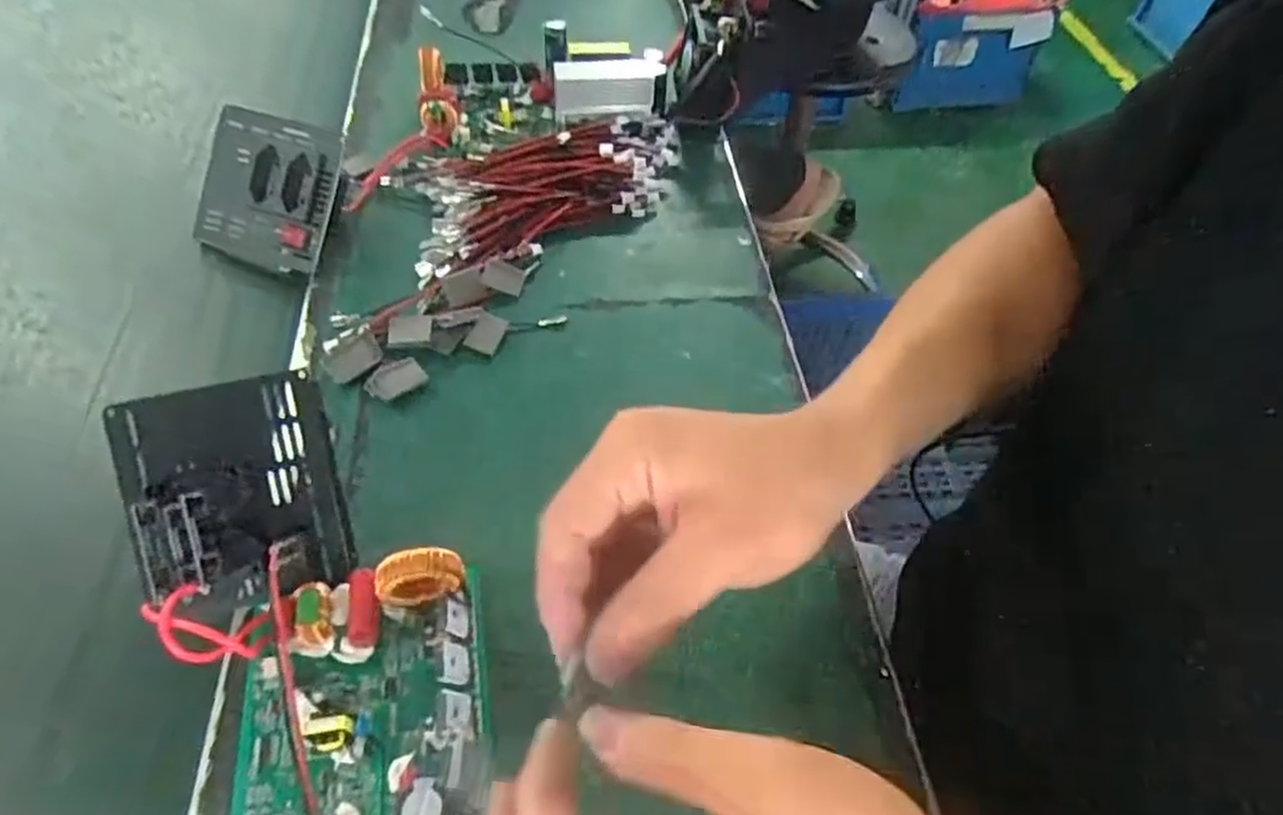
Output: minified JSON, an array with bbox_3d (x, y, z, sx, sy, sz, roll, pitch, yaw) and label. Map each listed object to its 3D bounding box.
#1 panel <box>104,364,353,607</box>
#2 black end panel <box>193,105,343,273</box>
[{"bbox_3d":[-0.175,0.037,0.301,0.082,0.032,0.095,-14,92,-12],"label":"panel"},{"bbox_3d":[-0.238,-0.138,0.450,0.090,0.011,0.090,17,97,14],"label":"black end panel"}]

